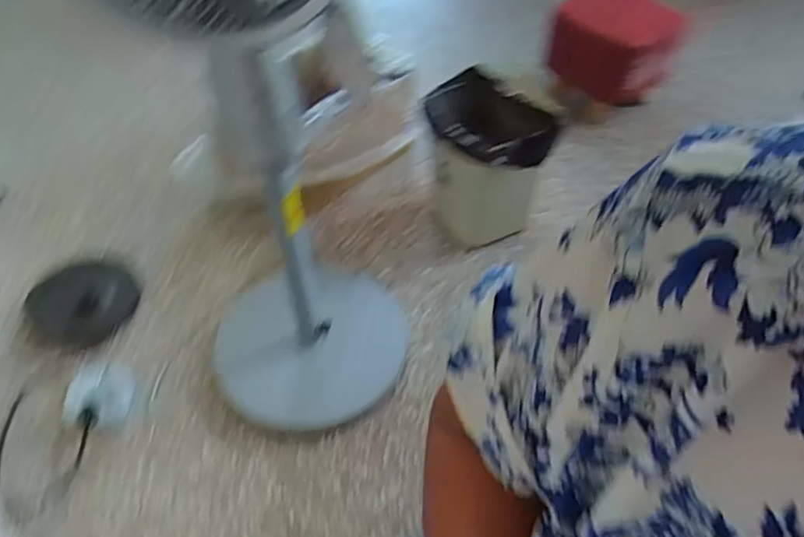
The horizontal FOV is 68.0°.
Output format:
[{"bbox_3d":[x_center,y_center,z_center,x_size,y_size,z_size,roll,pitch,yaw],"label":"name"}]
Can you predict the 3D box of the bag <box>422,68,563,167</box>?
[{"bbox_3d":[0.152,-0.270,1.097,0.190,0.073,0.229,-34,58,-26],"label":"bag"}]

